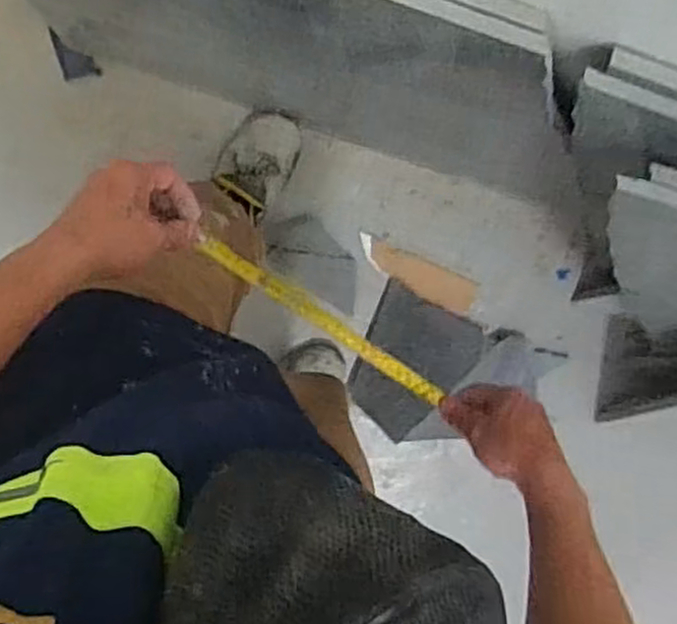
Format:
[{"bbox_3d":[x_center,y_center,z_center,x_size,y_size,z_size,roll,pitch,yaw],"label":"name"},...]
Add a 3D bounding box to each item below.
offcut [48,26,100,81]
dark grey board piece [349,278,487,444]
[{"bbox_3d":[-0.445,-0.416,1.246,0.098,0.020,0.051,41,93,-8],"label":"offcut"},{"bbox_3d":[0.126,0.097,1.347,0.192,0.031,0.241,27,89,7],"label":"dark grey board piece"}]

